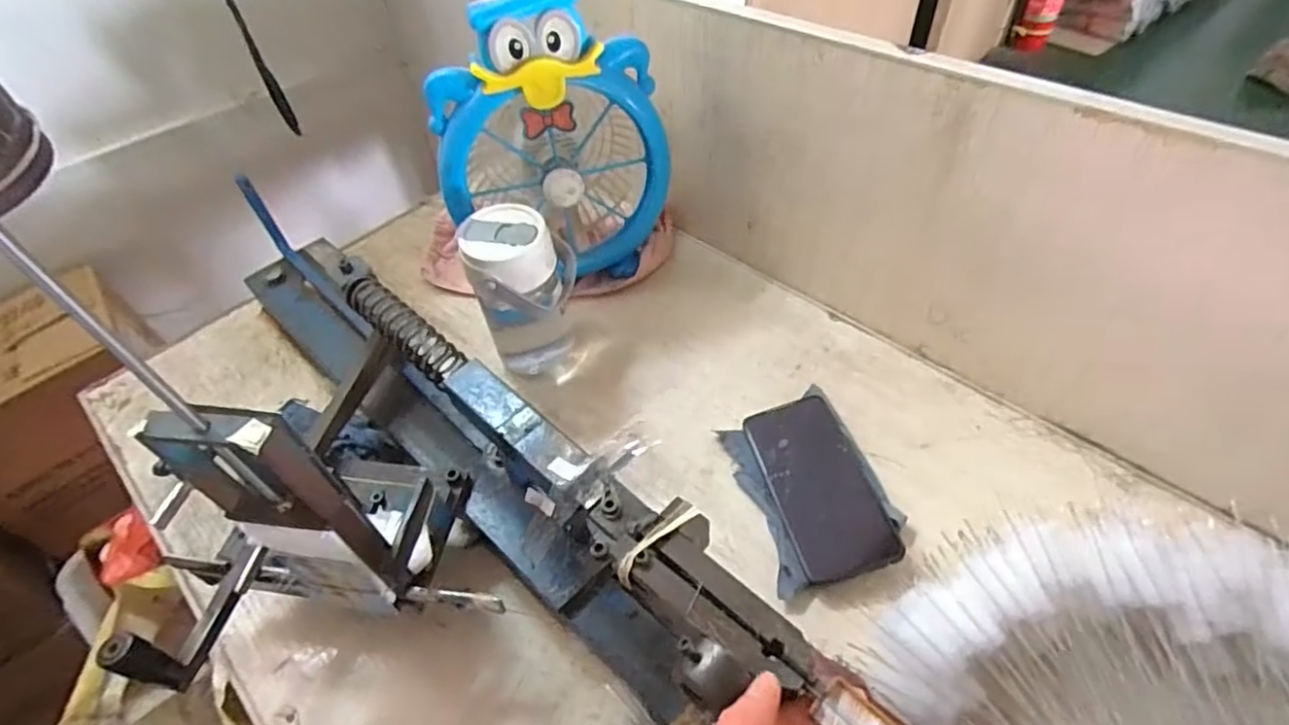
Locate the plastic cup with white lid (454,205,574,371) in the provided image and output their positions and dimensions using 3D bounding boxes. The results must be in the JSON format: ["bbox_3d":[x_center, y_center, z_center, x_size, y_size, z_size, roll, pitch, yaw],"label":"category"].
[{"bbox_3d":[-0.110,-0.061,0.617,0.091,0.165,0.074,-8,50,-2],"label":"plastic cup with white lid"}]

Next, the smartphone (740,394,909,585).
[{"bbox_3d":[0.143,0.099,0.536,0.079,0.010,0.159,-18,50,0],"label":"smartphone"}]

